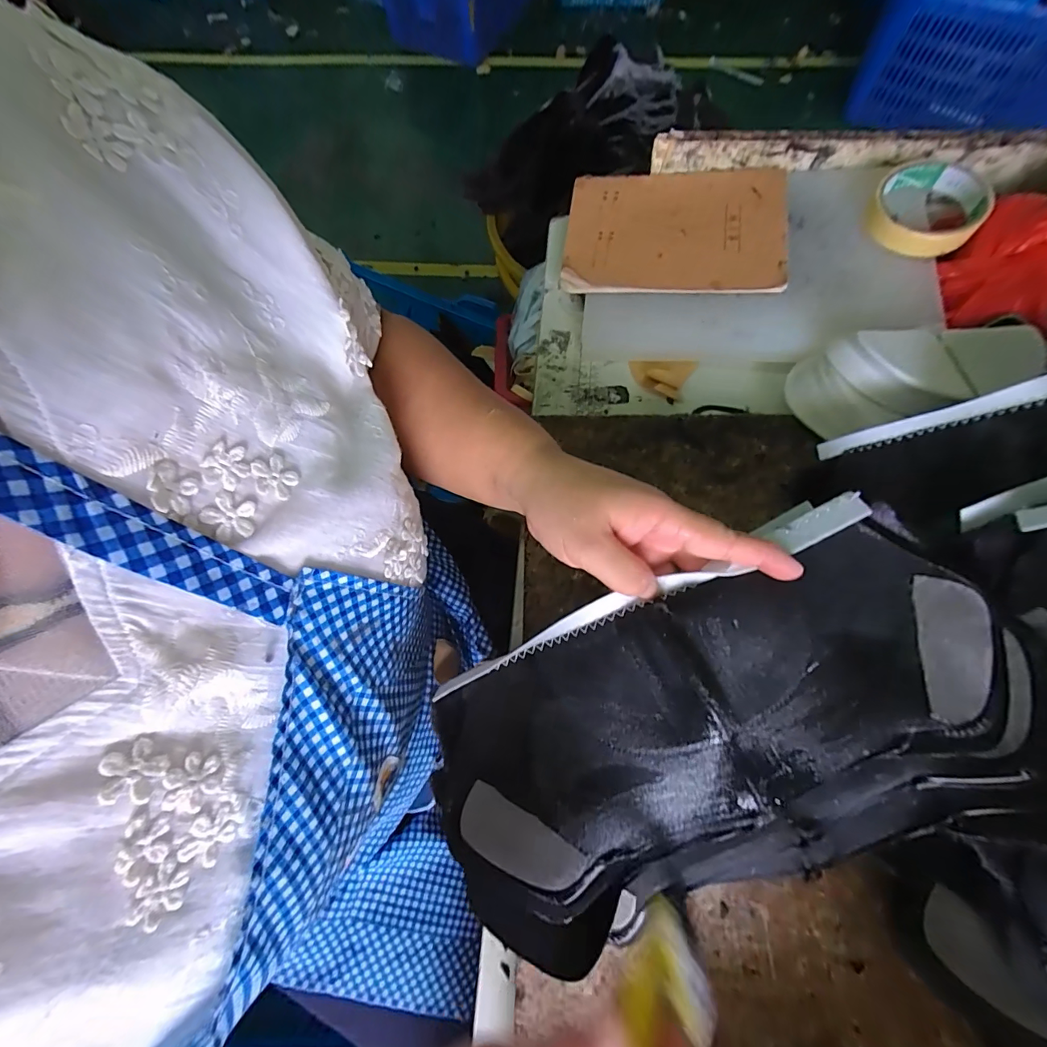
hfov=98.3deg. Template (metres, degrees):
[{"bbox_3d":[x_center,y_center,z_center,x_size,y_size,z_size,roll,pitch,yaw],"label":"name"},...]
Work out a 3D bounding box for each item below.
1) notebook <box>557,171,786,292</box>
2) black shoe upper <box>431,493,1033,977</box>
[{"bbox_3d":[0.140,-0.278,0.428,0.196,0.013,0.137,5,73,12],"label":"notebook"},{"bbox_3d":[0.103,0.111,0.245,0.305,0.062,0.165,-22,73,-5],"label":"black shoe upper"}]

